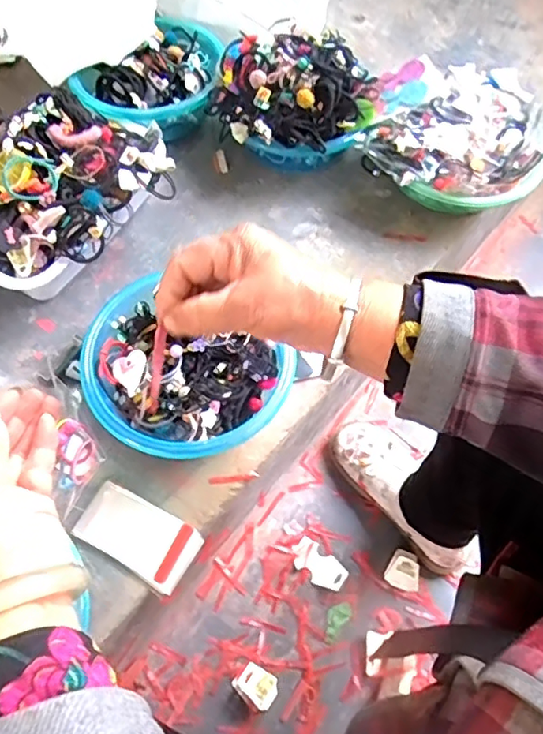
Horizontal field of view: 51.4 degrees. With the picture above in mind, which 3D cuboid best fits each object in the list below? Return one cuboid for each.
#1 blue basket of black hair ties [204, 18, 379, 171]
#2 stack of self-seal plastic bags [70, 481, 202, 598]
[{"bbox_3d":[0.027,-0.368,0.791,0.218,0.155,0.189,0,63,-2],"label":"blue basket of black hair ties"},{"bbox_3d":[-0.139,0.173,0.586,0.126,0.010,0.066,29,66,12],"label":"stack of self-seal plastic bags"}]

